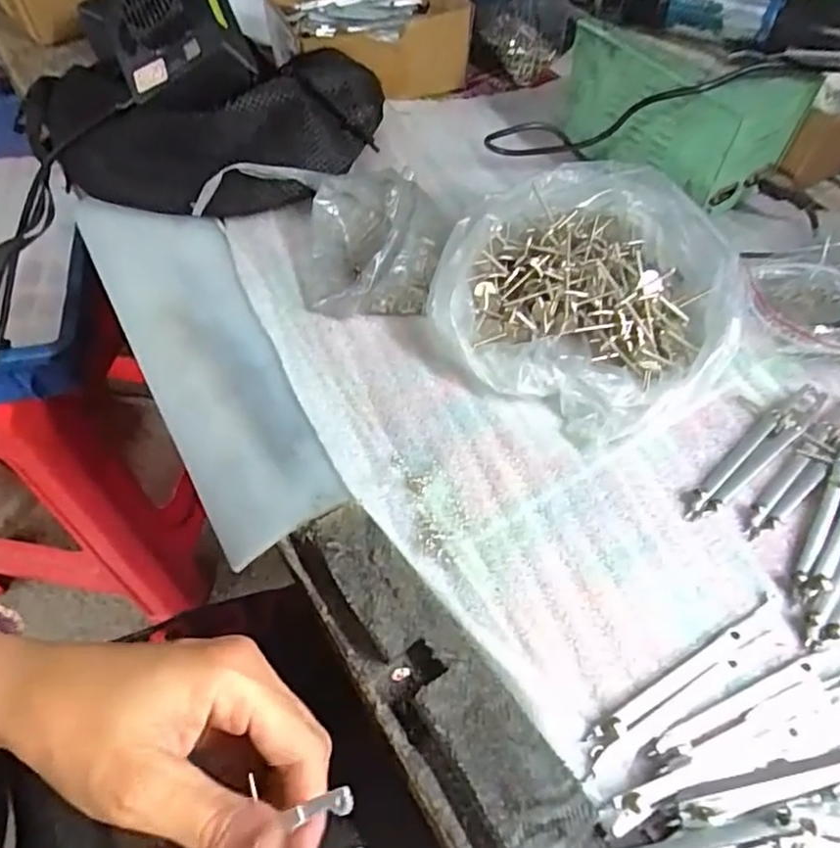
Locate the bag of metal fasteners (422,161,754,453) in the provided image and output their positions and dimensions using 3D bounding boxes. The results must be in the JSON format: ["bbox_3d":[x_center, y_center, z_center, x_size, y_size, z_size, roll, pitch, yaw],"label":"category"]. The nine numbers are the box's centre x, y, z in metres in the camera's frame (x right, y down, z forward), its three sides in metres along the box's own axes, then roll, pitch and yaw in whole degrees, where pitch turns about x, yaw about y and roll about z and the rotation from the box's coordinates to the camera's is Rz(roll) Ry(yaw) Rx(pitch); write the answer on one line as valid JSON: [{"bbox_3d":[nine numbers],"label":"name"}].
[{"bbox_3d":[0.110,-0.091,0.408,0.190,0.048,0.184,29,59,18],"label":"bag of metal fasteners"}]

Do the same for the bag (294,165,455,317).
[{"bbox_3d":[-0.033,-0.131,0.444,0.106,0.040,0.112,1,55,-1],"label":"bag"}]

